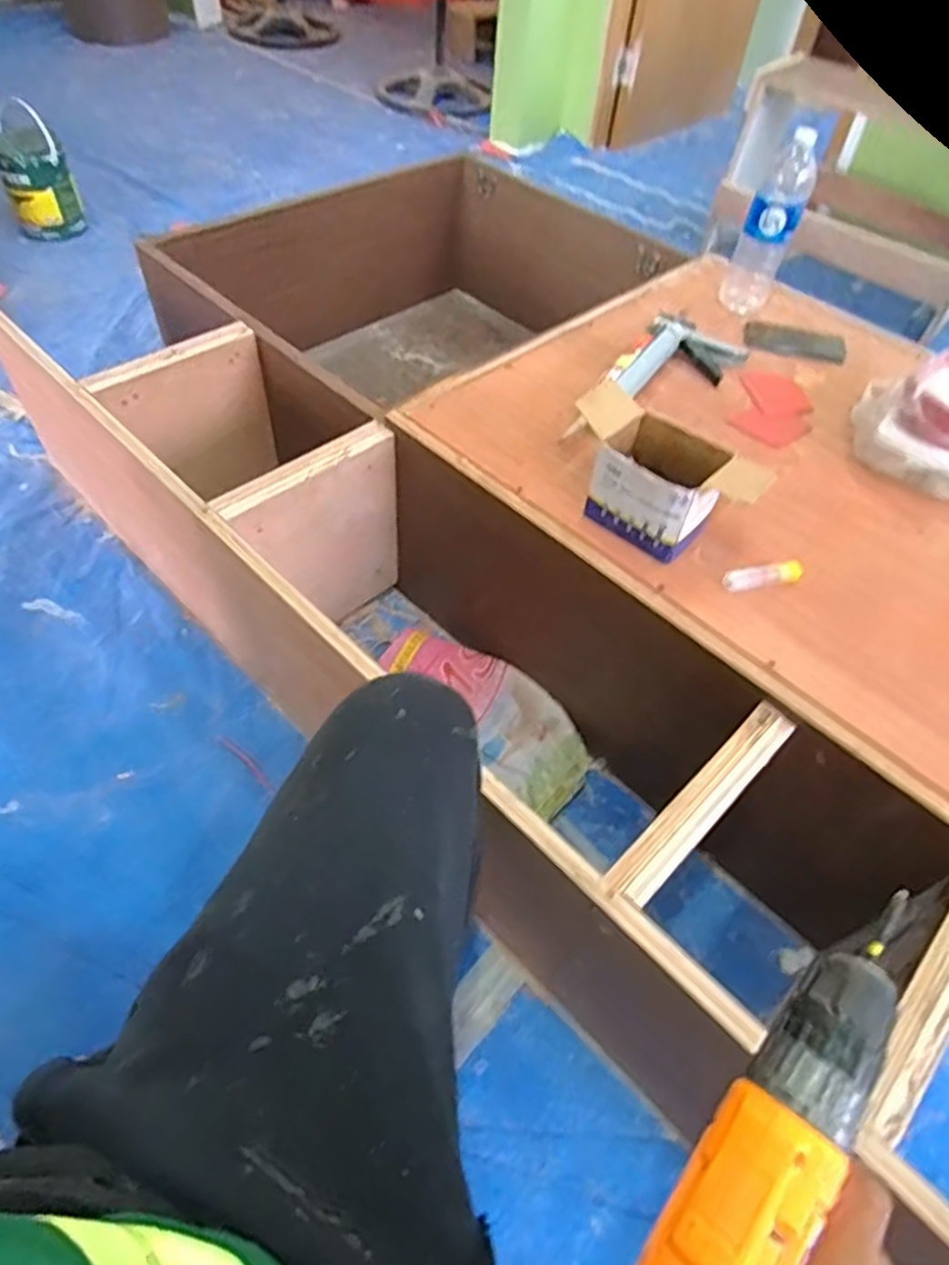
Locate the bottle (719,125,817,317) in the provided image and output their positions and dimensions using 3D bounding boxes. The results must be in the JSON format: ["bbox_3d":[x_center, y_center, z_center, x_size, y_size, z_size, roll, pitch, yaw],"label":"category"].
[{"bbox_3d":[0.459,-0.628,1.105,0.080,0.241,0.073,21,53,11],"label":"bottle"}]

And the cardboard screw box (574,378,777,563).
[{"bbox_3d":[0.207,-0.173,0.812,0.217,0.112,0.100,39,58,22],"label":"cardboard screw box"}]

